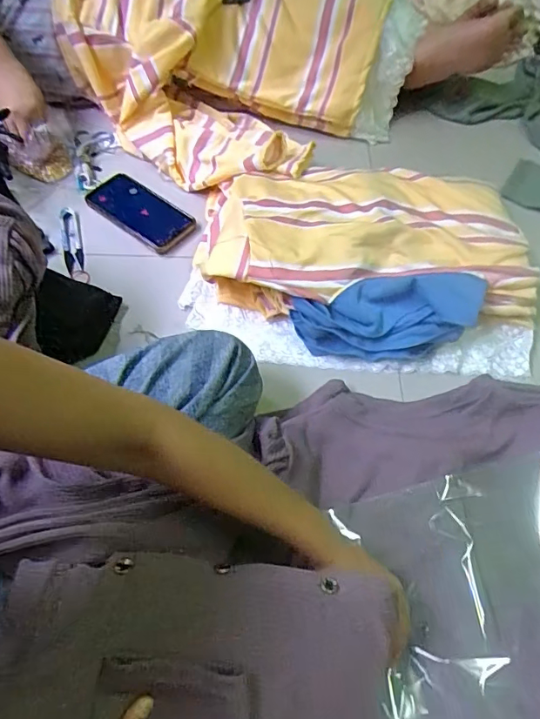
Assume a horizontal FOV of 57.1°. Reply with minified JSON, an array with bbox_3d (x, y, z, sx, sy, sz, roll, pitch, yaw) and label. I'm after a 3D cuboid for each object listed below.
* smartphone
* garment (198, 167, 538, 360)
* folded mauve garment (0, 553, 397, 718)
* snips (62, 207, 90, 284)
[{"bbox_3d":[-0.188,-0.220,0.740,0.161,0.016,0.079,35,73,10],"label":"smartphone"},{"bbox_3d":[0.129,-0.148,0.659,0.423,0.098,0.280,1,61,-1],"label":"garment"},{"bbox_3d":[-0.056,0.219,0.365,0.289,0.037,0.131,2,61,-6],"label":"folded mauve garment"},{"bbox_3d":[-0.277,-0.156,0.695,0.027,0.020,0.138,-16,62,-10],"label":"snips"}]

